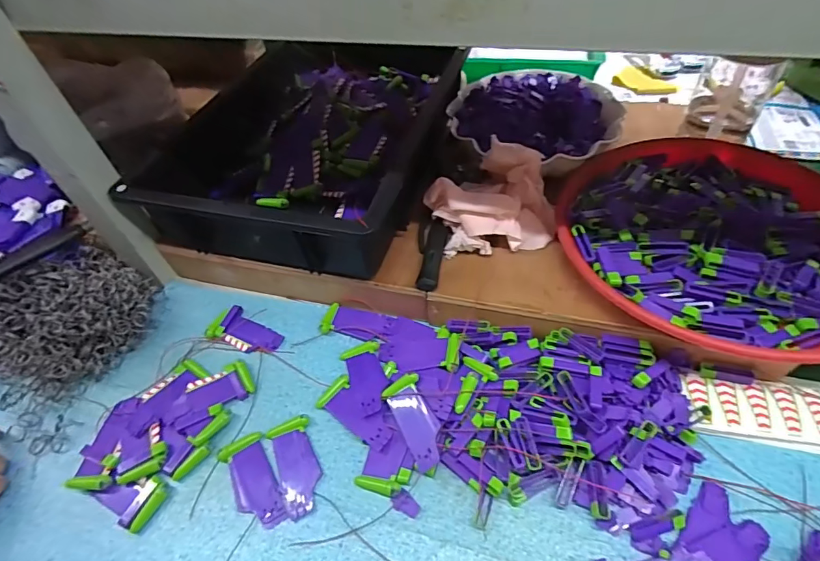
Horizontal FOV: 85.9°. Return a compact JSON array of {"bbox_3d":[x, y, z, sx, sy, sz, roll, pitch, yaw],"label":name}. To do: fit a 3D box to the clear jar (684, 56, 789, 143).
[{"bbox_3d":[0.414,-0.227,0.575,0.085,0.106,0.082,19,55,20],"label":"clear jar"}]

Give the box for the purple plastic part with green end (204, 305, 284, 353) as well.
[{"bbox_3d":[-0.194,0.062,0.515,0.087,0.009,0.046,24,56,23],"label":"purple plastic part with green end"}]

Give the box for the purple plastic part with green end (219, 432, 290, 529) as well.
[{"bbox_3d":[-0.147,0.188,0.414,0.039,0.004,0.092,-28,53,-17],"label":"purple plastic part with green end"}]

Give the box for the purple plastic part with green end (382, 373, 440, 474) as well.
[{"bbox_3d":[0.005,0.133,0.419,0.034,0.010,0.087,-20,51,-11],"label":"purple plastic part with green end"}]

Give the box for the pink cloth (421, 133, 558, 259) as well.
[{"bbox_3d":[0.092,-0.091,0.501,0.133,0.063,0.113,-16,51,-8],"label":"pink cloth"}]

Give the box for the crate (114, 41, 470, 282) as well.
[{"bbox_3d":[-0.119,-0.194,0.589,0.306,0.091,0.403,9,52,13],"label":"crate"}]

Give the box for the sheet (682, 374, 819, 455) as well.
[{"bbox_3d":[0.357,0.125,0.403,0.190,0.014,0.062,6,53,12],"label":"sheet"}]

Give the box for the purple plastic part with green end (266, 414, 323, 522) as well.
[{"bbox_3d":[-0.107,0.175,0.419,0.039,0.008,0.089,-21,51,-11],"label":"purple plastic part with green end"}]

